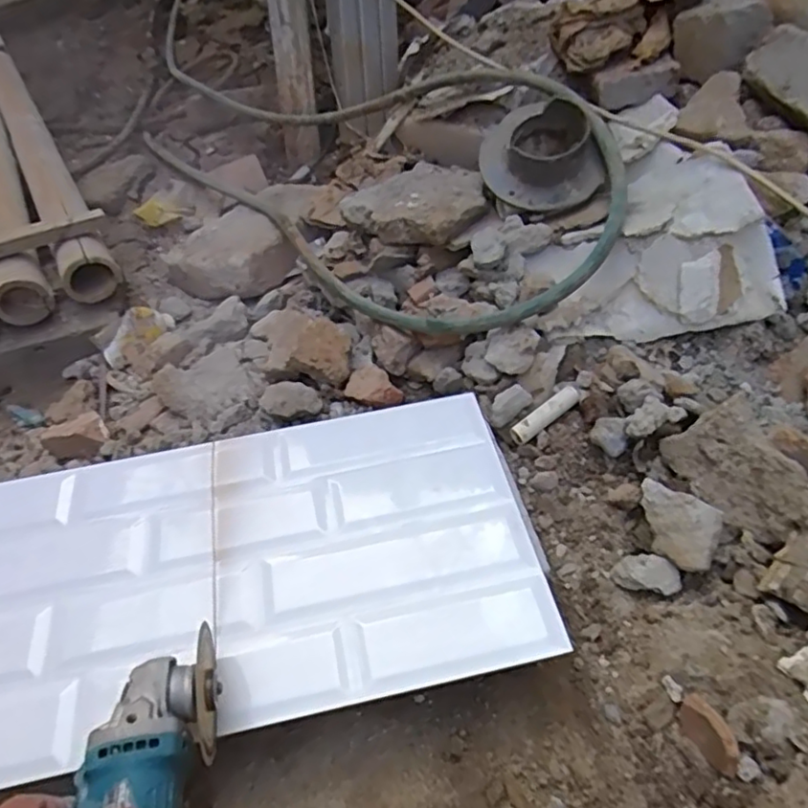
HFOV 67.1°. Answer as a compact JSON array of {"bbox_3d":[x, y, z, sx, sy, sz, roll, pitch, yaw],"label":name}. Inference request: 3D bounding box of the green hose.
[{"bbox_3d":[-0.011,-0.360,0.941,0.424,0.195,0.778,-35,56,-21],"label":"green hose"}]

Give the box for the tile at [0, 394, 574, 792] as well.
[{"bbox_3d":[-0.180,0.154,0.580,0.593,0.011,0.295,-11,51,-7],"label":"tile"}]

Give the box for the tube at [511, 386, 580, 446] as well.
[{"bbox_3d":[0.163,0.013,0.701,0.097,0.020,0.022,-35,55,-21],"label":"tube"}]

